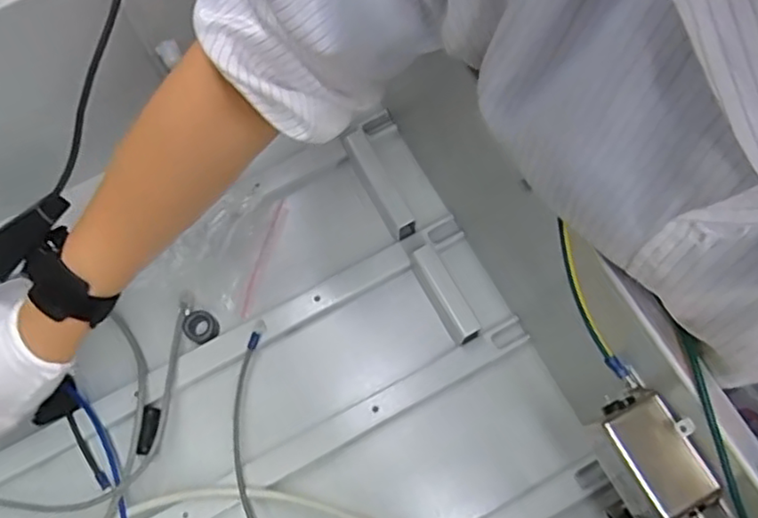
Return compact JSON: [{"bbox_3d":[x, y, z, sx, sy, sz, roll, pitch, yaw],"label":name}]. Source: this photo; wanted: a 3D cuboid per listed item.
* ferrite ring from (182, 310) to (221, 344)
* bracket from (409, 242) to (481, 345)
[{"bbox_3d":[-0.160,0.061,0.565,0.028,0.014,0.031,-40,74,-11],"label":"ferrite ring"},{"bbox_3d":[0.056,0.031,0.546,0.019,0.044,0.088,-28,72,-7],"label":"bracket"}]

